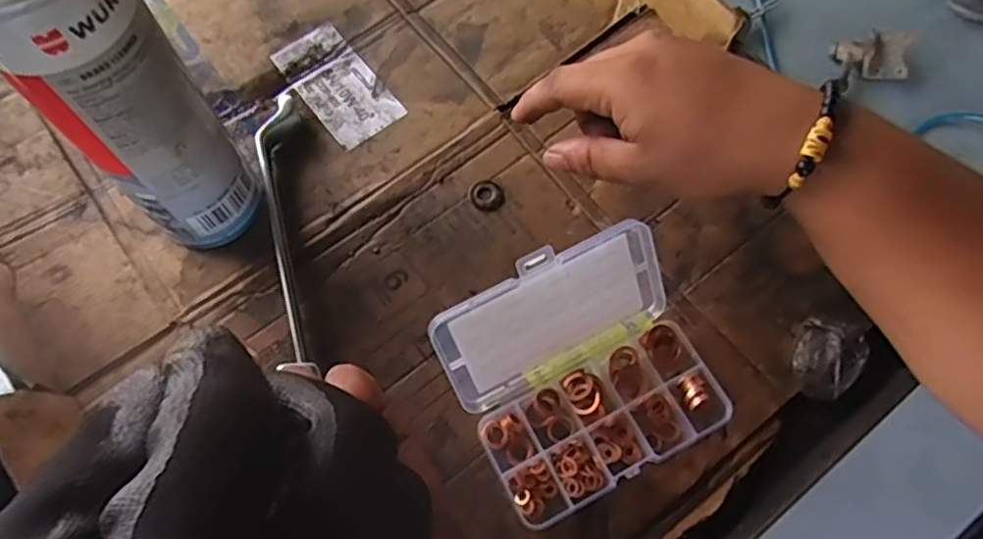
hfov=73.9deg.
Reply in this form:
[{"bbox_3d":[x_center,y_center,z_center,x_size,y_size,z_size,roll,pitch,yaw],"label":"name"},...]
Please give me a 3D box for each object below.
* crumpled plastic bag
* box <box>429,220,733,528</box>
[{"bbox_3d":[0.189,0.049,0.367,0.037,0.010,0.042,18,72,9],"label":"crumpled plastic bag"},{"bbox_3d":[0.049,0.055,0.346,0.129,0.059,0.115,-27,71,-7],"label":"box"}]

